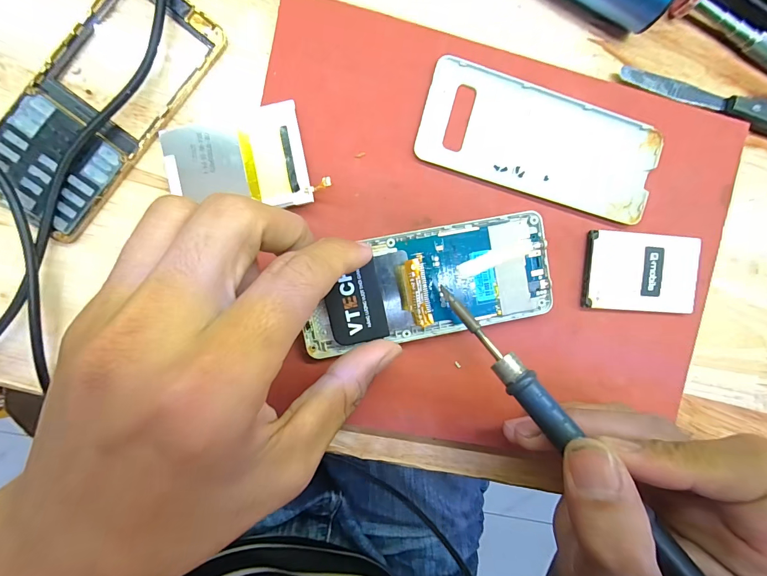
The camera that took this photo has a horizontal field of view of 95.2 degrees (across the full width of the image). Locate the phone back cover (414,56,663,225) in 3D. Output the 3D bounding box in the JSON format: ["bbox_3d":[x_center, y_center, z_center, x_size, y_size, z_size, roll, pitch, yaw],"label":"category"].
[{"bbox_3d":[0.077,-0.072,0.172,0.120,0.004,0.048,15,91,-7],"label":"phone back cover"}]

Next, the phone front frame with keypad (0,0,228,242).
[{"bbox_3d":[-0.124,-0.082,0.151,0.049,0.012,0.118,36,88,-6],"label":"phone front frame with keypad"}]

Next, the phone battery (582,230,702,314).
[{"bbox_3d":[0.134,-0.008,0.182,0.061,0.006,0.040,3,92,-6],"label":"phone battery"}]

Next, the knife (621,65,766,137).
[{"bbox_3d":[0.191,-0.095,0.186,0.140,0.010,0.017,13,91,-7],"label":"knife"}]

